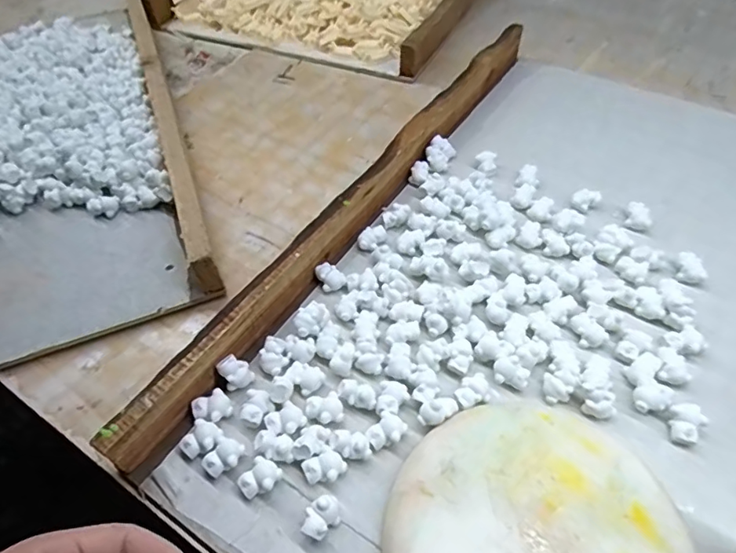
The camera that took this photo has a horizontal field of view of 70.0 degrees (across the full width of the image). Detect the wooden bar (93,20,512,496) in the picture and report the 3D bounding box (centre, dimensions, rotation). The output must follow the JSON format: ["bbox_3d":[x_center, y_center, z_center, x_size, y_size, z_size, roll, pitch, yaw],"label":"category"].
[{"bbox_3d":[0.008,-0.075,0.467,0.022,0.051,0.575,26,57,22],"label":"wooden bar"}]

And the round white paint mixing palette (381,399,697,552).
[{"bbox_3d":[0.092,0.150,0.292,0.156,0.021,0.160,-2,51,2],"label":"round white paint mixing palette"}]

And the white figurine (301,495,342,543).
[{"bbox_3d":[-0.027,0.139,0.305,0.025,0.018,0.015,-35,57,-22],"label":"white figurine"}]

